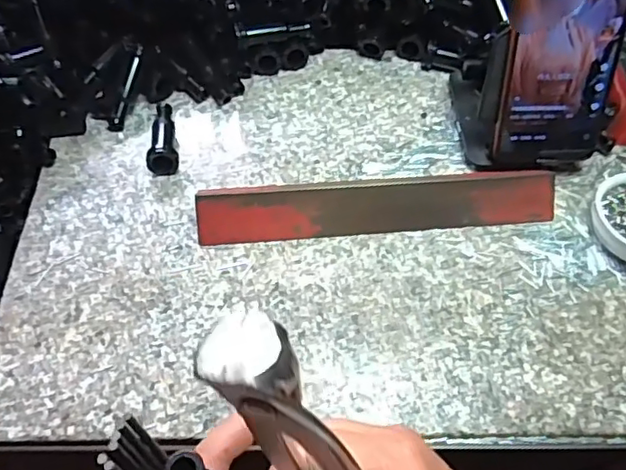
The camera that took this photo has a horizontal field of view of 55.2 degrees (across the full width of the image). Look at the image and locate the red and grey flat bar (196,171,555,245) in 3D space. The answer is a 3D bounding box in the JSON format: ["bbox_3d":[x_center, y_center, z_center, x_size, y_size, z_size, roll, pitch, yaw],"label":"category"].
[{"bbox_3d":[0.048,-0.021,0.425,0.252,0.008,0.037,-4,96,-6],"label":"red and grey flat bar"}]

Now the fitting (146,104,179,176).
[{"bbox_3d":[-0.116,-0.076,0.464,0.021,0.019,0.068,-6,57,-6],"label":"fitting"}]

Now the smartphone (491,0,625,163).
[{"bbox_3d":[0.176,-0.128,0.411,0.080,0.165,0.006,-1,31,-2],"label":"smartphone"}]

